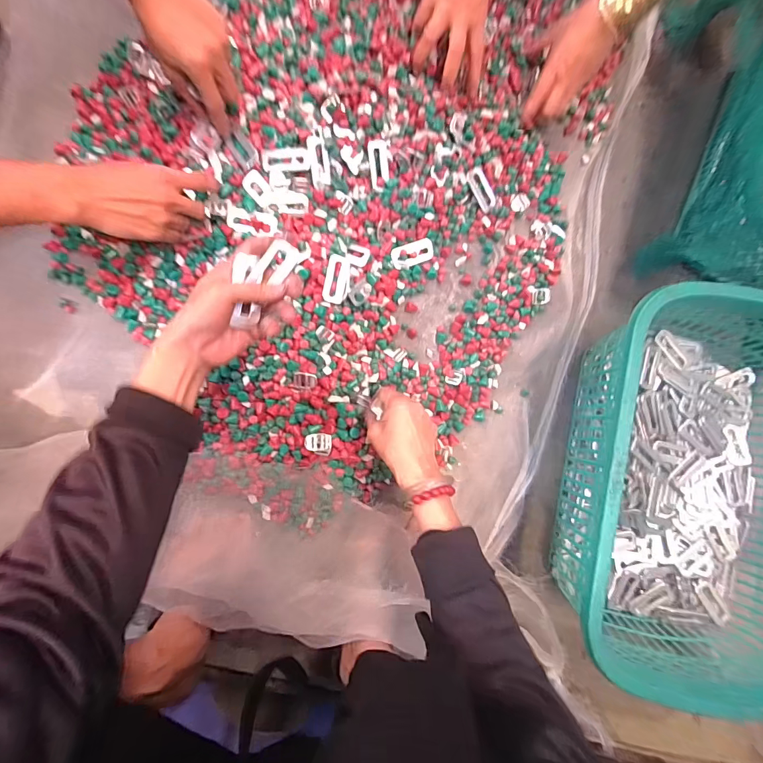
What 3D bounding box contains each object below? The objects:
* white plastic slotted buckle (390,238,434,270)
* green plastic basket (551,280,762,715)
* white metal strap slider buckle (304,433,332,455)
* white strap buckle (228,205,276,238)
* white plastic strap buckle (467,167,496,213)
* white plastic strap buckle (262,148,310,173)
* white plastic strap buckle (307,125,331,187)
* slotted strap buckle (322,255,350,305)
[{"bbox_3d":[0.044,-0.176,0.534,0.059,0.009,0.031,-21,94,-9],"label":"white plastic slotted buckle"},{"bbox_3d":[0.423,0.138,0.515,0.393,0.195,0.448,11,89,-9],"label":"green plastic basket"},{"bbox_3d":[-0.081,0.080,0.498,0.033,0.008,0.026,6,90,-9],"label":"white metal strap slider buckle"},{"bbox_3d":[-0.162,-0.201,0.487,0.058,0.012,0.028,6,90,-9],"label":"white strap buckle"},{"bbox_3d":[0.139,-0.268,0.539,0.027,0.006,0.058,-41,118,3],"label":"white plastic strap buckle"},{"bbox_3d":[-0.118,-0.278,0.482,0.058,0.004,0.028,-9,92,-9],"label":"white plastic strap buckle"},{"bbox_3d":[-0.080,-0.288,0.498,0.028,0.006,0.066,-19,118,-26],"label":"white plastic strap buckle"},{"bbox_3d":[-0.059,-0.133,0.503,0.027,0.013,0.060,8,89,-9],"label":"slotted strap buckle"}]

